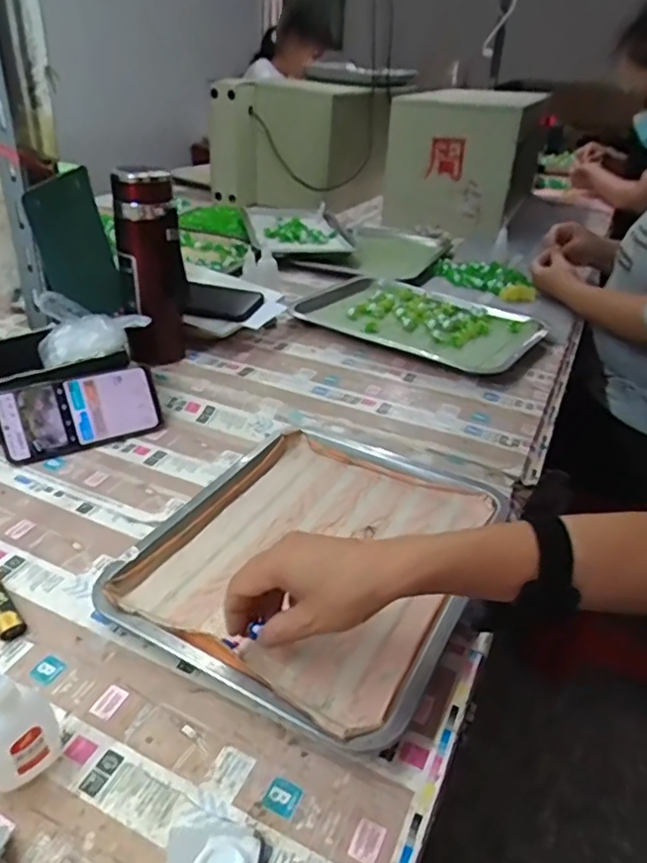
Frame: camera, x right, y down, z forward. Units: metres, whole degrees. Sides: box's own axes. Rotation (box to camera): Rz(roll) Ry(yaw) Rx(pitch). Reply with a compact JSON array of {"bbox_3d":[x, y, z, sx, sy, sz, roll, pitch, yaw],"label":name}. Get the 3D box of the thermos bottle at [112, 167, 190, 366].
[{"bbox_3d":[-0.205,-0.191,0.748,0.073,0.223,0.058,-16,38,-29],"label":"thermos bottle"}]

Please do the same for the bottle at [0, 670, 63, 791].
[{"bbox_3d":[-0.183,0.165,0.361,0.044,0.090,0.034,-16,38,-28],"label":"bottle"}]

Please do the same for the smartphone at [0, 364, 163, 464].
[{"bbox_3d":[-0.262,-0.021,0.671,0.162,0.078,0.007,-17,4,-27],"label":"smartphone"}]

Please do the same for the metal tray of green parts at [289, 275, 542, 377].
[{"bbox_3d":[0.131,-0.168,0.924,0.351,0.025,0.219,22,37,26],"label":"metal tray of green parts"}]

